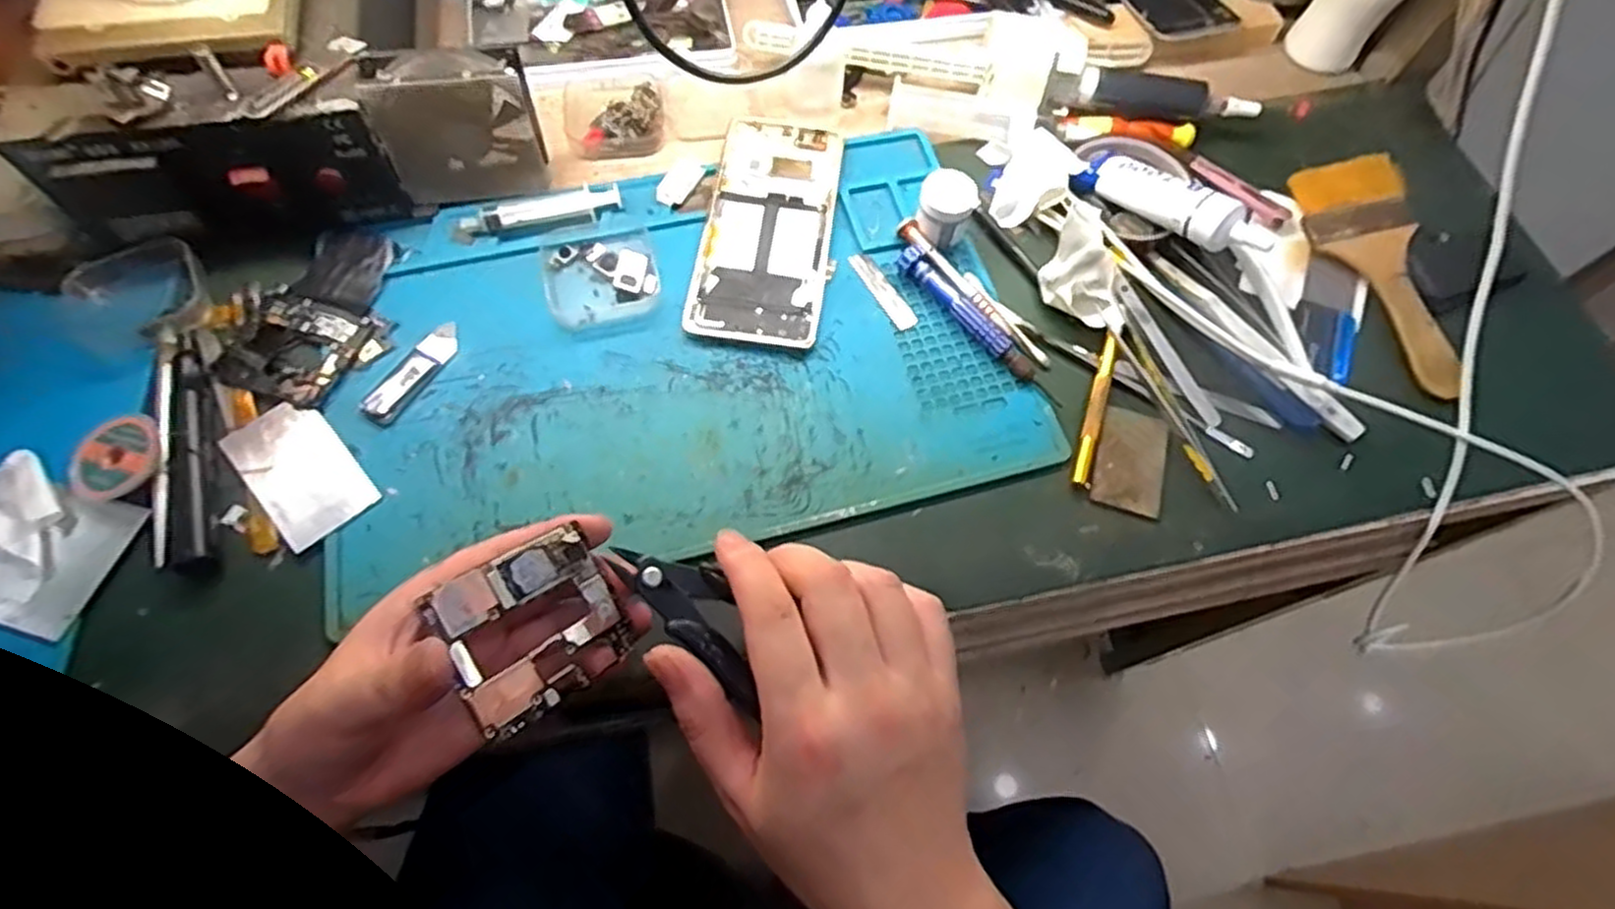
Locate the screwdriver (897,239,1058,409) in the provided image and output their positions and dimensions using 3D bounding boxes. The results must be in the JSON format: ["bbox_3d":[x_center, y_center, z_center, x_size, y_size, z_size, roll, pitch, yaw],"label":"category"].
[{"bbox_3d":[0.099,-0.075,0.439,0.015,0.016,0.120,-41,73,-17],"label":"screwdriver"}]

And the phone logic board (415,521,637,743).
[{"bbox_3d":[-0.099,0.064,0.287,0.063,0.005,0.055,-28,95,-45],"label":"phone logic board"}]

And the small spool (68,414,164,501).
[{"bbox_3d":[-0.340,0.001,0.381,0.042,0.010,0.043,1,66,-1],"label":"small spool"}]

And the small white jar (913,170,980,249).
[{"bbox_3d":[0.081,-0.144,0.454,0.032,0.031,0.031,1,66,-1],"label":"small white jar"}]

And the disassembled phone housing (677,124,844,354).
[{"bbox_3d":[-0.022,-0.136,0.465,0.076,0.009,0.160,9,66,3],"label":"disassembled phone housing"}]

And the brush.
[{"bbox_3d":[0.348,-0.109,0.474,0.060,0.010,0.161,-8,74,11],"label":"brush"}]

